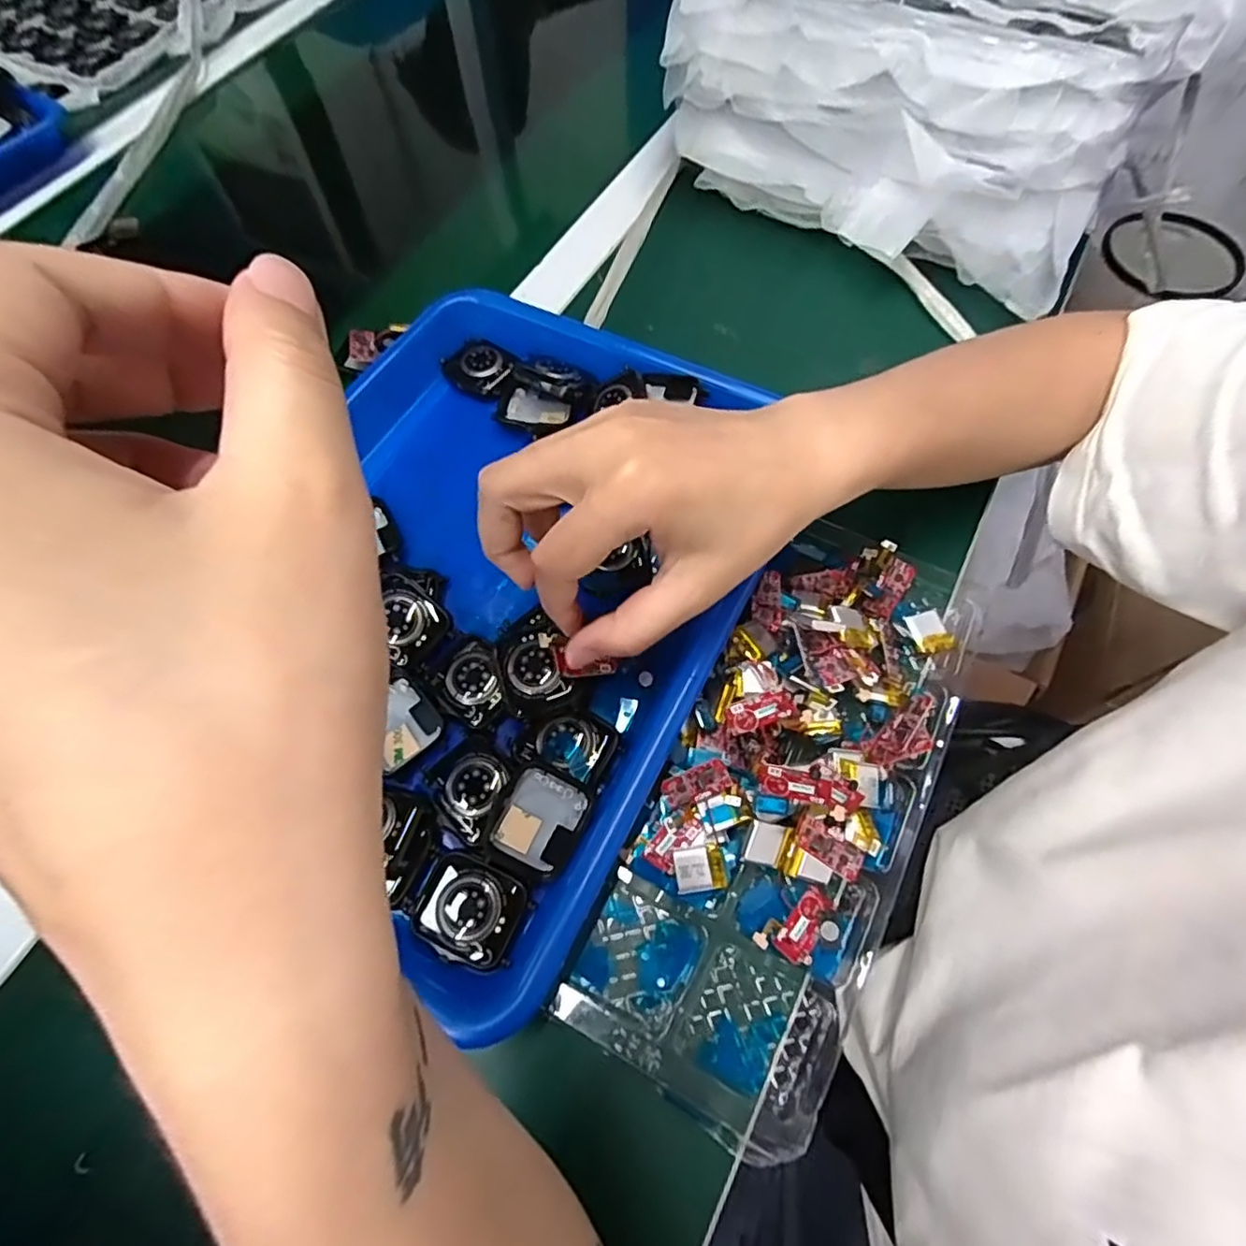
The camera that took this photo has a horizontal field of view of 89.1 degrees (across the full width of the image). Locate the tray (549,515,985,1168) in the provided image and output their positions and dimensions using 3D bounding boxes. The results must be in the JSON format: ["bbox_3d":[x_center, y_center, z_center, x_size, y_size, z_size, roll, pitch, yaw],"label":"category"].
[{"bbox_3d":[0.079,0.070,0.280,0.111,0.033,0.267,25,70,13],"label":"tray"}]

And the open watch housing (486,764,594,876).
[{"bbox_3d":[-0.034,0.082,0.264,0.035,0.007,0.040,32,80,-8],"label":"open watch housing"}]

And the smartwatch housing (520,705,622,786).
[{"bbox_3d":[-0.023,0.052,0.278,0.037,0.011,0.028,21,69,12],"label":"smartwatch housing"}]

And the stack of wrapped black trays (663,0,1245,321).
[{"bbox_3d":[0.221,-0.398,0.410,0.297,0.174,0.290,33,72,16],"label":"stack of wrapped black trays"}]

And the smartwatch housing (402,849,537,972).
[{"bbox_3d":[-0.062,0.113,0.251,0.044,0.007,0.035,22,69,12],"label":"smartwatch housing"}]

